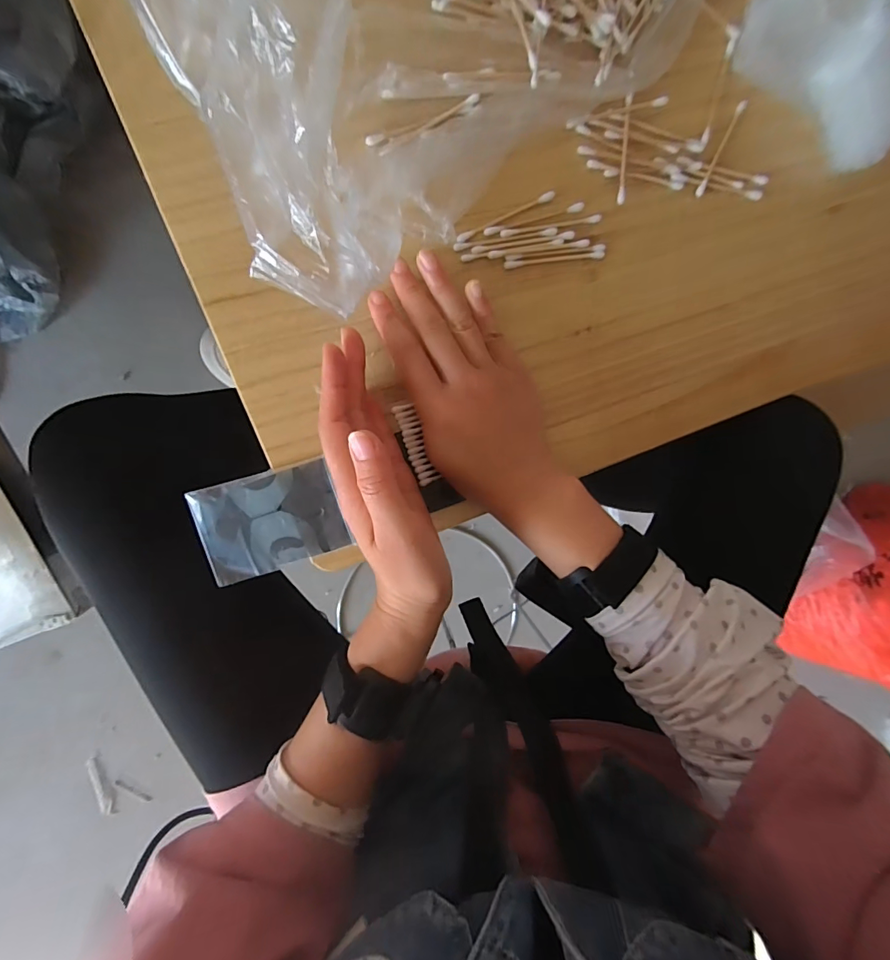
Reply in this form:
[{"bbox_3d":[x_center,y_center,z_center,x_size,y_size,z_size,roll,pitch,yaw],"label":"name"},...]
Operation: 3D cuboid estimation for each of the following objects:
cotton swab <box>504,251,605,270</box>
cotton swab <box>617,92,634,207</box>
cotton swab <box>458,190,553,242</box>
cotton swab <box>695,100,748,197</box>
[{"bbox_3d":[0.075,-0.150,0.304,0.071,0.005,0.005,-11,100,-9],"label":"cotton swab"},{"bbox_3d":[0.121,-0.221,0.299,0.006,0.005,0.069,3,97,-11],"label":"cotton swab"},{"bbox_3d":[0.040,-0.174,0.295,0.072,0.006,0.005,-28,102,-6],"label":"cotton swab"},{"bbox_3d":[0.192,-0.231,0.312,0.007,0.007,0.071,25,93,-13],"label":"cotton swab"}]

